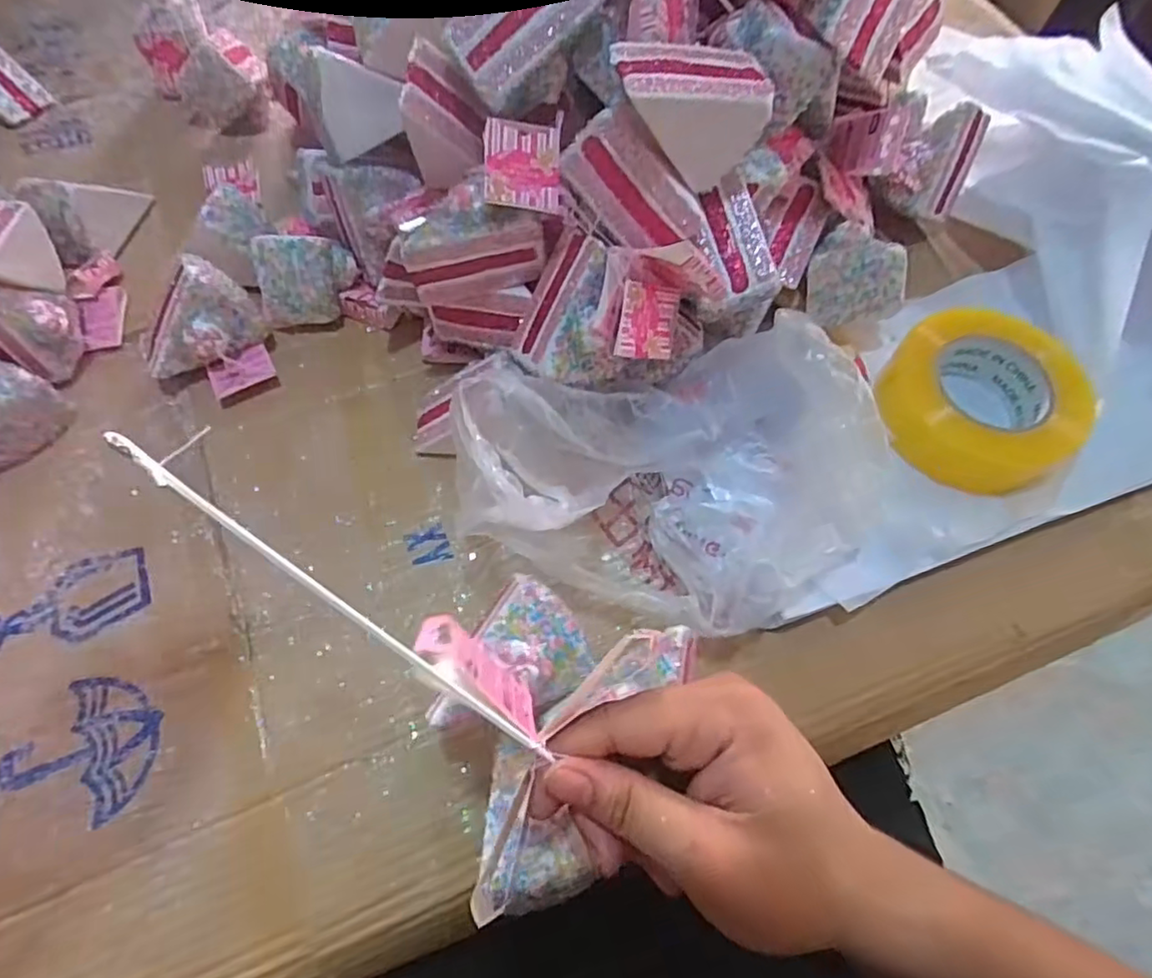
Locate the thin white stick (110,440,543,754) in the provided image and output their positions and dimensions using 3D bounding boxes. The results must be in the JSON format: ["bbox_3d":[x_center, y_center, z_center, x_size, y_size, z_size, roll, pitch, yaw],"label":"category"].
[{"bbox_3d":[-0.076,0.040,0.209,0.170,0.007,0.005,42,68,-15],"label":"thin white stick"}]

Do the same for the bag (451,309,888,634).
[{"bbox_3d":[0.055,-0.010,0.386,0.220,0.133,0.176,-5,65,-3],"label":"bag"}]

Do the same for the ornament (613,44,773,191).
[{"bbox_3d":[0.065,-0.219,0.370,0.084,0.062,0.048,-7,65,-4],"label":"ornament"}]

